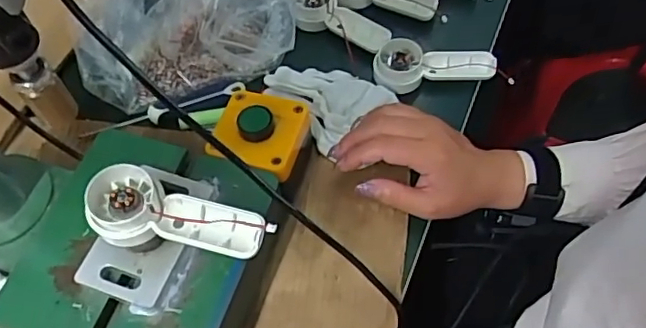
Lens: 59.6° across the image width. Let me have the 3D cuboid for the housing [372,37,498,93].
[{"bbox_3d":[0.103,-0.087,0.528,0.110,0.030,0.045,5,60,3],"label":"housing"}]

